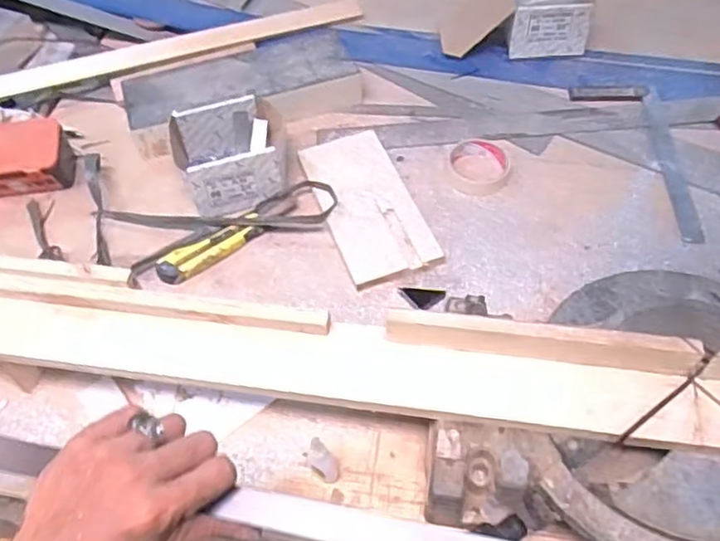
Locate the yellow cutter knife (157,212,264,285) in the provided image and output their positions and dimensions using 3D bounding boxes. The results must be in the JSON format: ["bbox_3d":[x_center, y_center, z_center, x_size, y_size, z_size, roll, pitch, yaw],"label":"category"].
[{"bbox_3d":[-0.192,-0.030,0.830,0.143,0.022,0.039,-32,58,-17],"label":"yellow cutter knife"}]

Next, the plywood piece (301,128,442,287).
[{"bbox_3d":[0.008,-0.094,0.860,0.117,0.018,0.250,-18,55,-9],"label":"plywood piece"}]

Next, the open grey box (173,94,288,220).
[{"bbox_3d":[-0.178,-0.164,0.887,0.138,0.078,0.147,-20,56,-10],"label":"open grey box"}]

